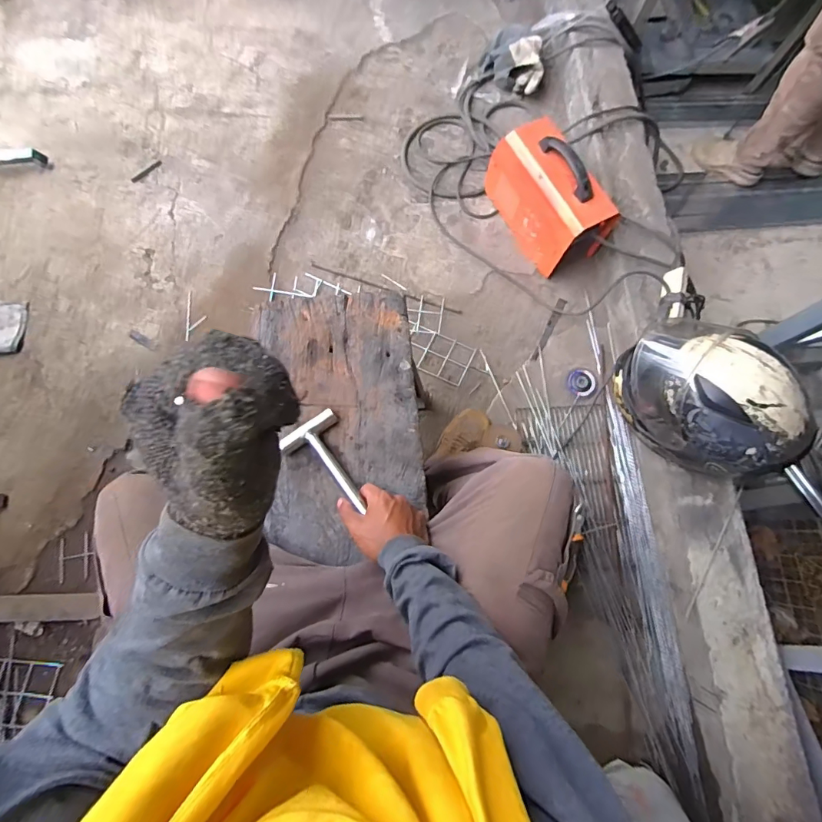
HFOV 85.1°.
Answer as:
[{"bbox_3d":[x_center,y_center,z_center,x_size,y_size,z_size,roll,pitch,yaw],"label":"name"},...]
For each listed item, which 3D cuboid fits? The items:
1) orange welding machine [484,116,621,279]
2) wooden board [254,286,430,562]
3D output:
[{"bbox_3d":[0.340,-0.544,1.135,0.143,0.231,0.338,-31,79,-10],"label":"orange welding machine"},{"bbox_3d":[-0.102,0.007,0.674,0.225,0.019,0.402,-6,74,-1],"label":"wooden board"}]

